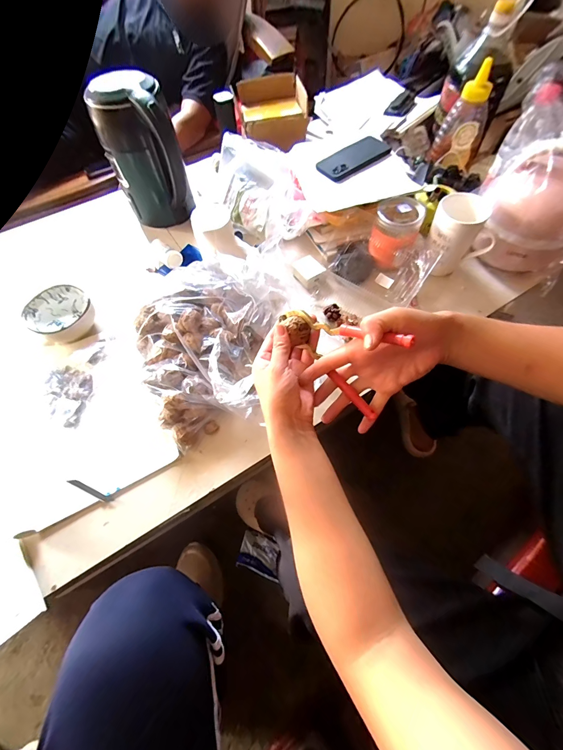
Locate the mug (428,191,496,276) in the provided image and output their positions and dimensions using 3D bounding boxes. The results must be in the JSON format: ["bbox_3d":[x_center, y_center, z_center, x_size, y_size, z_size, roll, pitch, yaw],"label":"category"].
[{"bbox_3d":[0.326,-0.252,0.579,0.106,0.127,0.085,23,66,14],"label":"mug"}]

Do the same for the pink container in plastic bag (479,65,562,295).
[{"bbox_3d":[0.471,-0.326,0.541,0.216,0.247,0.192,29,67,16],"label":"pink container in plastic bag"}]

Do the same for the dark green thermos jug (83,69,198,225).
[{"bbox_3d":[-0.261,-0.421,0.615,0.139,0.238,0.098,-8,62,-2],"label":"dark green thermos jug"}]

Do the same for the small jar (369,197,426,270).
[{"bbox_3d":[0.216,-0.270,0.593,0.080,0.087,0.091,23,66,14],"label":"small jar"}]

